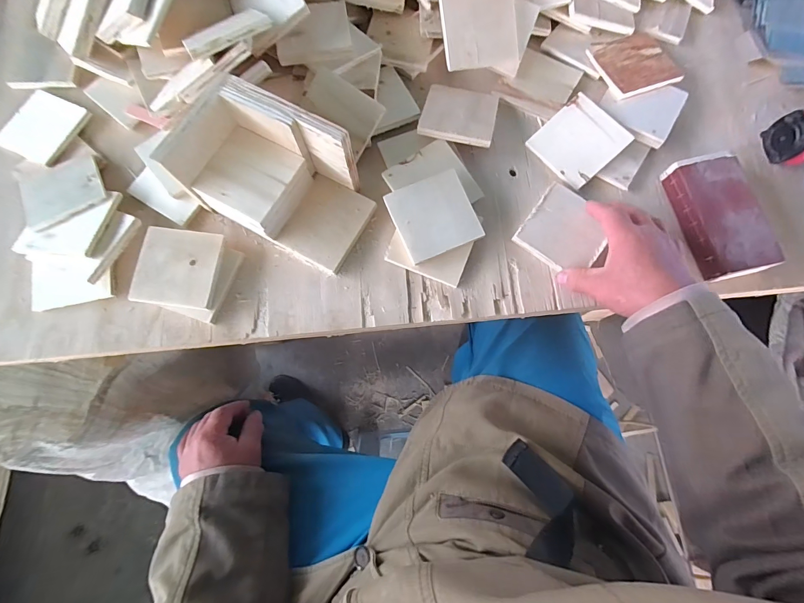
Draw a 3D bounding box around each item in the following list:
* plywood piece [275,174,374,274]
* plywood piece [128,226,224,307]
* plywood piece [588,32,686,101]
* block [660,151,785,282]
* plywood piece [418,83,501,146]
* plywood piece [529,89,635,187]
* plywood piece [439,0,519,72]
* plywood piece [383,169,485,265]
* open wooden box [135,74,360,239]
[{"bbox_3d":[-0.094,-0.099,0.463,0.088,0.016,0.103,27,78,7],"label":"plywood piece"},{"bbox_3d":[-0.269,-0.041,0.440,0.100,0.009,0.090,7,85,3],"label":"plywood piece"},{"bbox_3d":[0.317,-0.324,0.499,0.100,0.012,0.097,-18,76,-4],"label":"plywood piece"},{"bbox_3d":[0.378,-0.102,0.438,0.070,0.033,0.146,-12,76,-3],"label":"block"},{"bbox_3d":[0.077,-0.253,0.490,0.094,0.009,0.109,13,62,3],"label":"plywood piece"},{"bbox_3d":[0.227,-0.207,0.471,0.094,0.006,0.092,-42,76,5],"label":"plywood piece"},{"bbox_3d":[0.101,-0.356,0.475,0.093,0.009,0.093,-9,102,1],"label":"plywood piece"},{"bbox_3d":[0.038,-0.103,0.442,0.092,0.011,0.091,-22,77,-5],"label":"plywood piece"},{"bbox_3d":[-0.160,-0.146,0.421,0.166,0.098,0.130,29,78,7],"label":"open wooden box"}]

